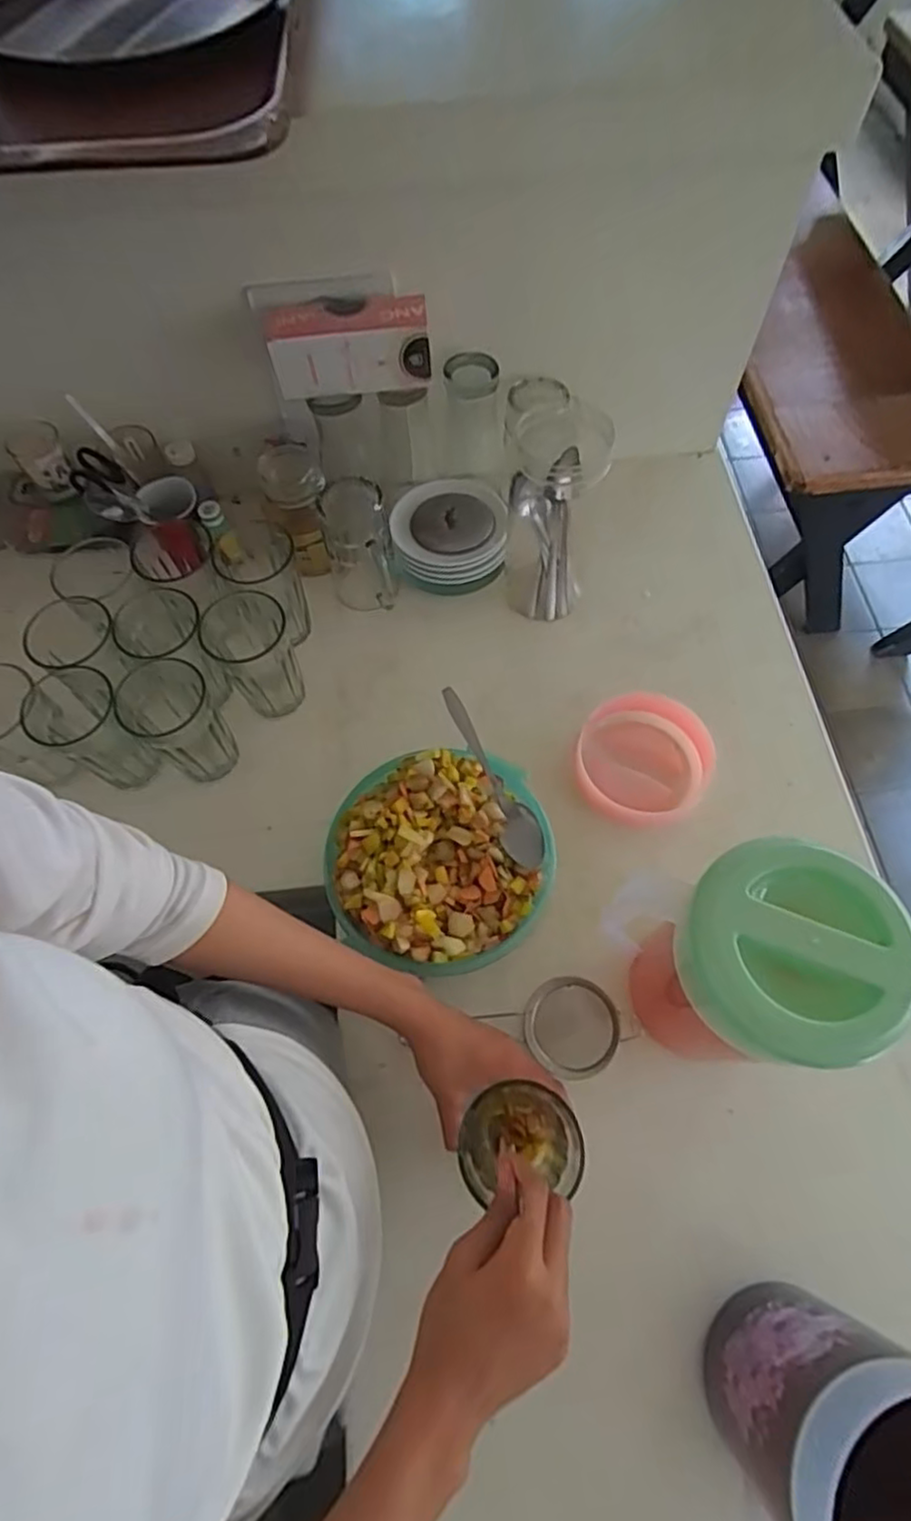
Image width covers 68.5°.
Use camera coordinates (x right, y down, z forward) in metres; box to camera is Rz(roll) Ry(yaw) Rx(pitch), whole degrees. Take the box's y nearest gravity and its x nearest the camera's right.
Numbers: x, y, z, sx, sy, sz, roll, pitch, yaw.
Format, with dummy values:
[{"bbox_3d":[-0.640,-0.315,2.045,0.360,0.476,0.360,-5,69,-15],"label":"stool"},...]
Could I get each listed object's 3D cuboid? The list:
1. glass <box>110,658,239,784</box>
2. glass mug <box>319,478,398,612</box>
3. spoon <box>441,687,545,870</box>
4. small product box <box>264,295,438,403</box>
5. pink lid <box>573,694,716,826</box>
[{"bbox_3d":[-0.257,-0.030,0.635,0.076,0.122,0.070,-32,68,-12],"label":"glass"},{"bbox_3d":[-0.102,-0.226,0.719,0.069,0.127,0.073,-15,65,-4],"label":"glass mug"},{"bbox_3d":[0.036,0.012,0.601,0.035,0.035,0.173,-19,66,-6],"label":"spoon"},{"bbox_3d":[-0.102,-0.405,0.653,0.149,0.067,0.055,-5,65,0],"label":"small product box"},{"bbox_3d":[0.184,0.002,0.667,0.126,0.045,0.130,-1,65,2],"label":"pink lid"}]

